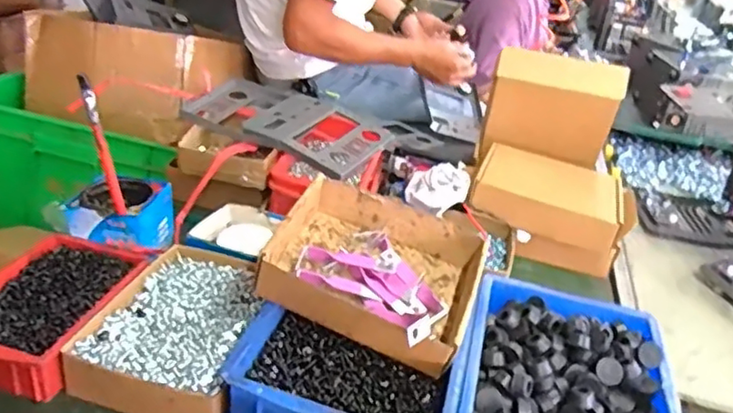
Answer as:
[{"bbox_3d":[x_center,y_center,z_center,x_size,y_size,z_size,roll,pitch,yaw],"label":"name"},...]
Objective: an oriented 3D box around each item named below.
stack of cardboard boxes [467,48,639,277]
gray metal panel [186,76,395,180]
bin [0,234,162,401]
[{"bbox_3d":[0.292,-0.079,0.968,0.229,0.233,0.255,11,28,9],"label":"stack of cardboard boxes"},{"bbox_3d":[-0.126,-0.126,0.960,0.299,0.046,0.171,27,47,25],"label":"gray metal panel"},{"bbox_3d":[-0.338,0.114,0.667,0.138,0.063,0.207,12,28,10],"label":"bin"}]

